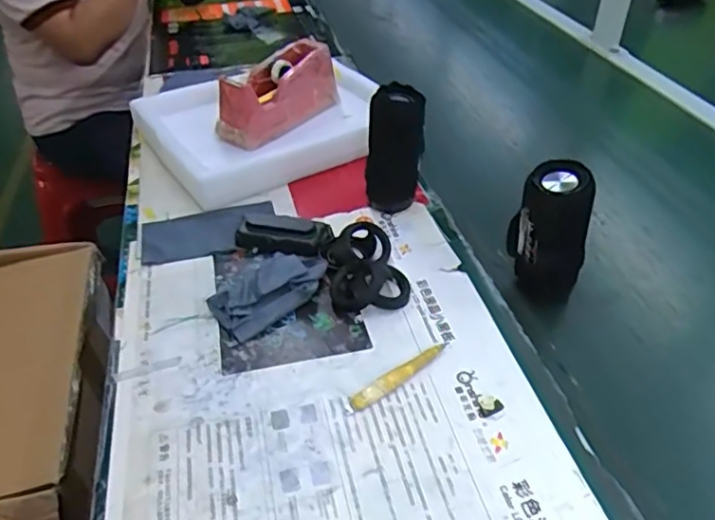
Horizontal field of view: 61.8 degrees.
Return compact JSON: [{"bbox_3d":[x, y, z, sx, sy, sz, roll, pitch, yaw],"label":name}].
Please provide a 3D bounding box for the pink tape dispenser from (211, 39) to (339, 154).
[{"bbox_3d":[-0.117,-0.251,0.895,0.084,0.087,0.193,23,45,26],"label":"pink tape dispenser"}]

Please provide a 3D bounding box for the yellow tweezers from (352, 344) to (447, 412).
[{"bbox_3d":[0.041,0.106,0.553,0.113,0.004,0.020,-25,45,-26],"label":"yellow tweezers"}]

